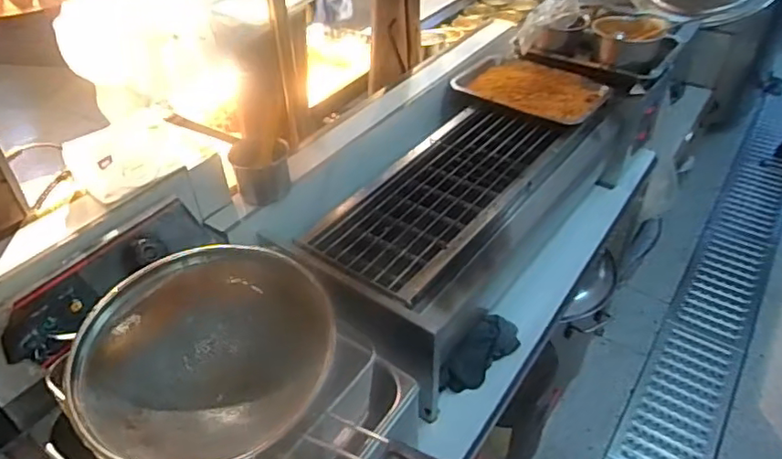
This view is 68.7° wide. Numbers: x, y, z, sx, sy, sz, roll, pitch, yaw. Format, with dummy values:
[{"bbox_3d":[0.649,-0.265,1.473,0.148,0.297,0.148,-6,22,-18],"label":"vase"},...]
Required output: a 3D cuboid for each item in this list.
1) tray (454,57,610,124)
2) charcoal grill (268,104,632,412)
[{"bbox_3d":[0.294,-0.298,1.218,0.287,0.032,0.176,27,49,29],"label":"tray"},{"bbox_3d":[0.175,-0.074,1.106,0.342,0.165,0.796,23,47,26],"label":"charcoal grill"}]

